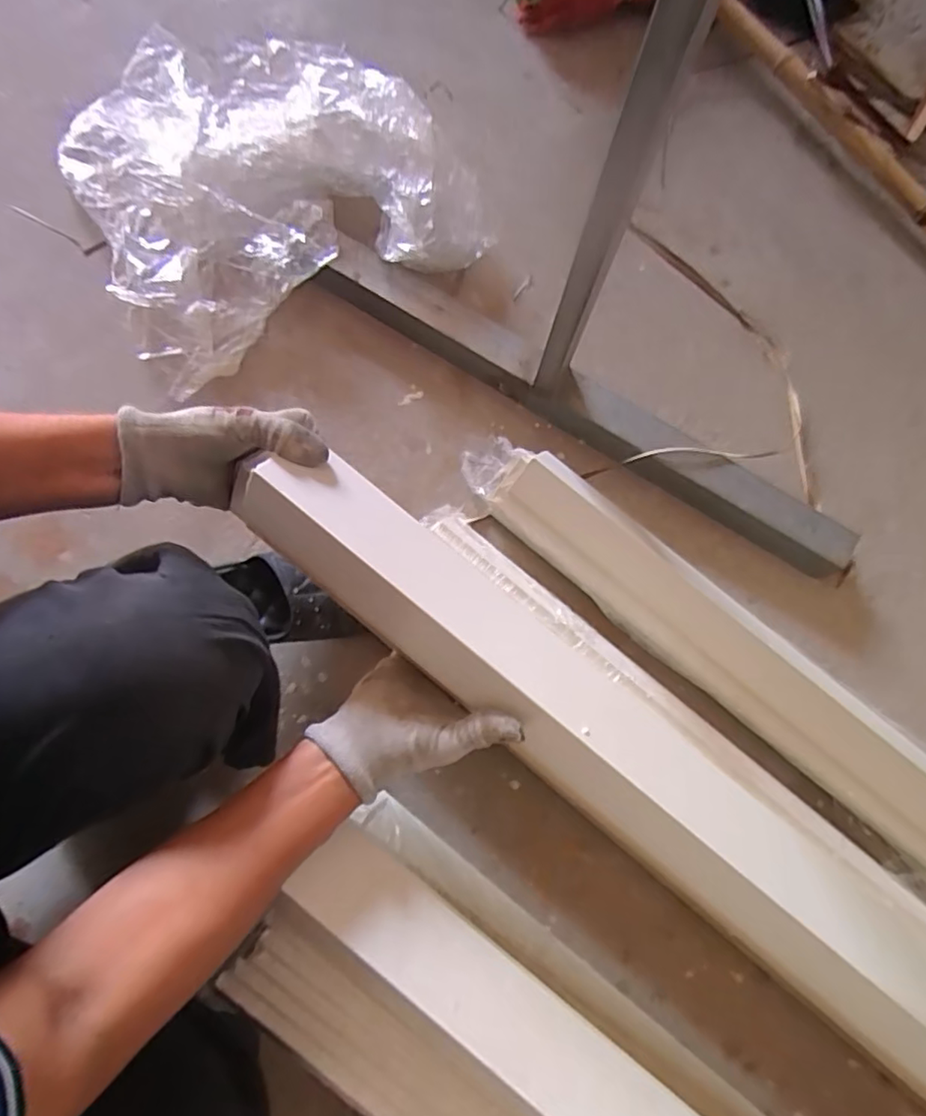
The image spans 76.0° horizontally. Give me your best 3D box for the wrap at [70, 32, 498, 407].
[{"bbox_3d":[-0.268,-0.505,0.765,0.451,0.124,0.448,-25,79,-3],"label":"wrap"}]

